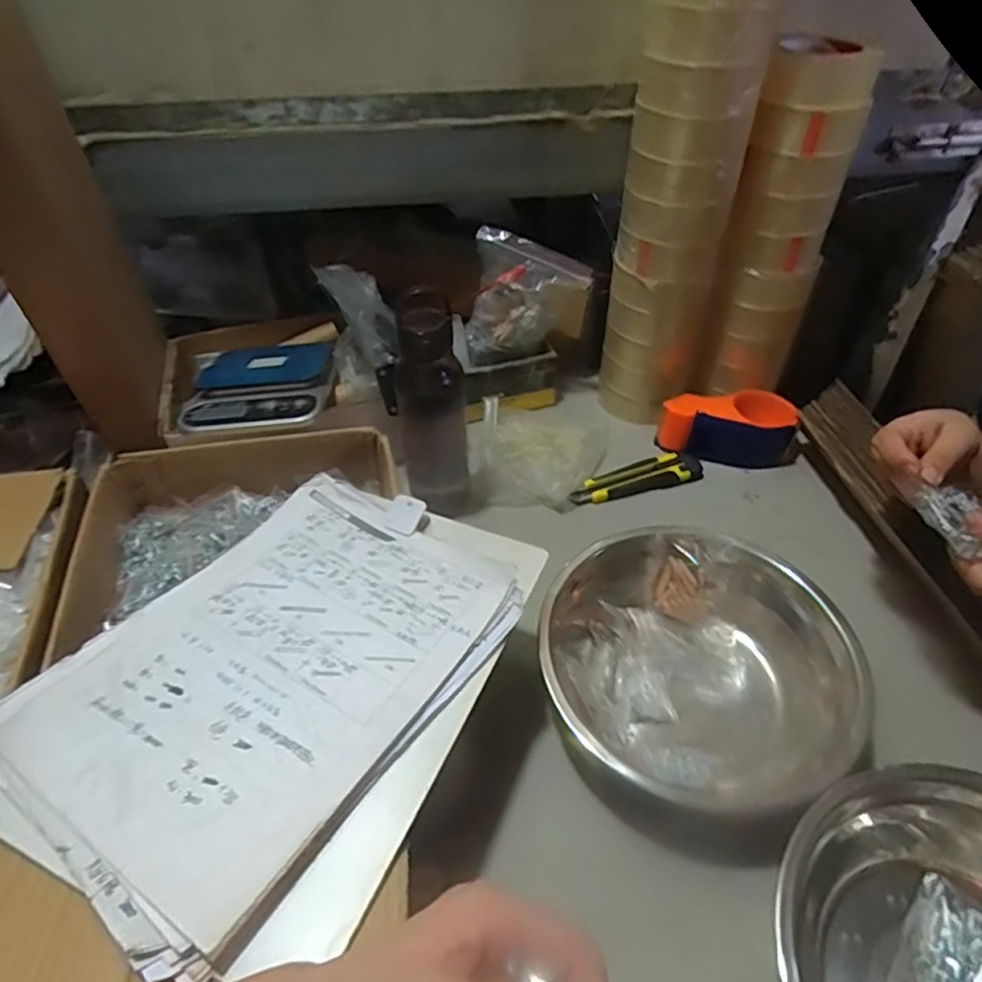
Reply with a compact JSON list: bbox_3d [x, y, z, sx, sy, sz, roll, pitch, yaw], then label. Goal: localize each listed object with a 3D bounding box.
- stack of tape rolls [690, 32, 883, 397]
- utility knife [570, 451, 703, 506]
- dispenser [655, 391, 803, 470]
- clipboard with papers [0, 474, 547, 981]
[{"bbox_3d":[0.313,-0.270,0.704,0.097,0.342,0.103,27,51,26],"label":"stack of tape rolls"},{"bbox_3d":[0.169,-0.017,0.738,0.161,0.018,0.040,-17,46,-16],"label":"utility knife"},{"bbox_3d":[0.285,-0.078,0.772,0.161,0.053,0.088,8,45,9],"label":"dispenser"},{"bbox_3d":[-0.131,0.114,0.433,0.253,0.030,0.319,22,49,22],"label":"clipboard with papers"}]

